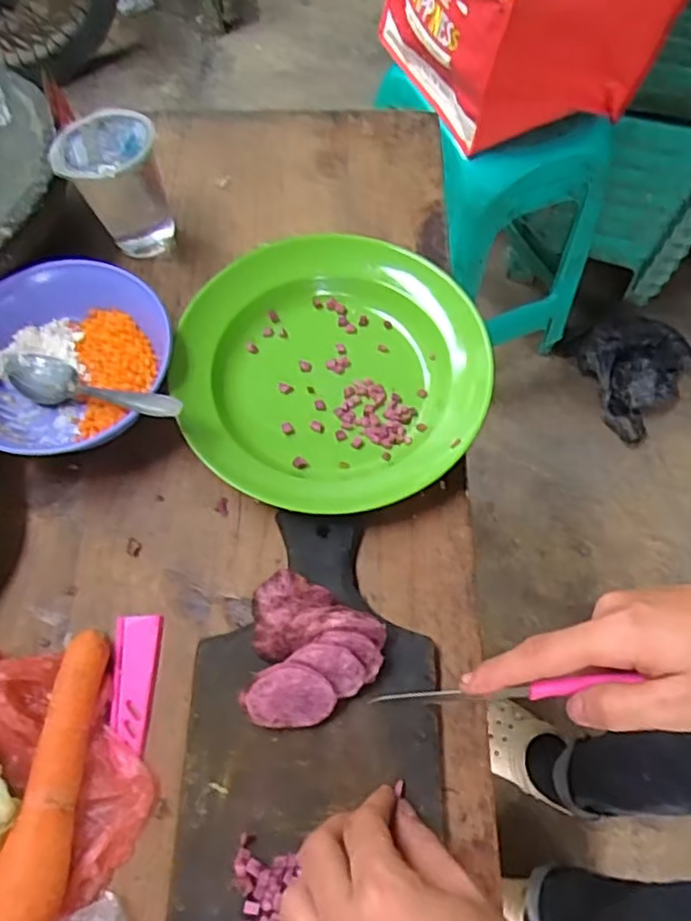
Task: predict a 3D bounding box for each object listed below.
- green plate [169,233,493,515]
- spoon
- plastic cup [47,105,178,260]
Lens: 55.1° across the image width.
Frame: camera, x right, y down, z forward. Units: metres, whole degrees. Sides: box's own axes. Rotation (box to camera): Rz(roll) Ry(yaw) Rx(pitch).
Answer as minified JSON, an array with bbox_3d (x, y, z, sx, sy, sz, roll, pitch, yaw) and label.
[{"bbox_3d":[-0.014,-0.063,0.456,0.207,0.048,0.207,1,67,-3],"label":"green plate"},{"bbox_3d":[-0.169,-0.050,0.443,0.163,0.020,0.034,12,64,31],"label":"spoon"},{"bbox_3d":[-0.173,-0.206,0.499,0.070,0.094,0.074,1,67,-3],"label":"plastic cup"}]

